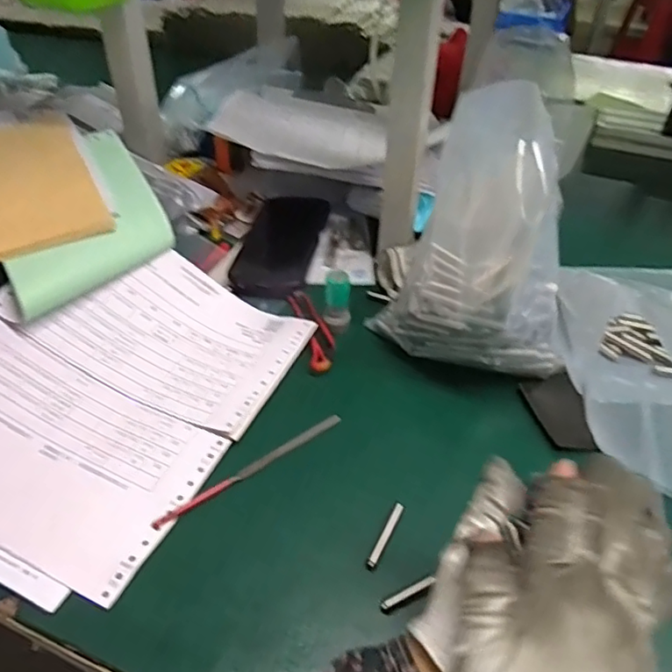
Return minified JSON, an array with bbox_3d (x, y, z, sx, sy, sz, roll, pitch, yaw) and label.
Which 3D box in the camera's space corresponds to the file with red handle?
[{"bbox_3d":[-0.060,0.096,0.426,0.154,0.004,0.010,-28,51,-29],"label":"file with red handle"}]

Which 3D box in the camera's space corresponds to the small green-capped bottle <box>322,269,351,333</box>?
[{"bbox_3d":[0.002,-0.031,0.528,0.023,0.054,0.028,4,43,2],"label":"small green-capped bottle"}]

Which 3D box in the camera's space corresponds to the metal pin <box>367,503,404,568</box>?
[{"bbox_3d":[0.033,0.131,0.385,0.007,0.005,0.047,21,46,20],"label":"metal pin"}]

